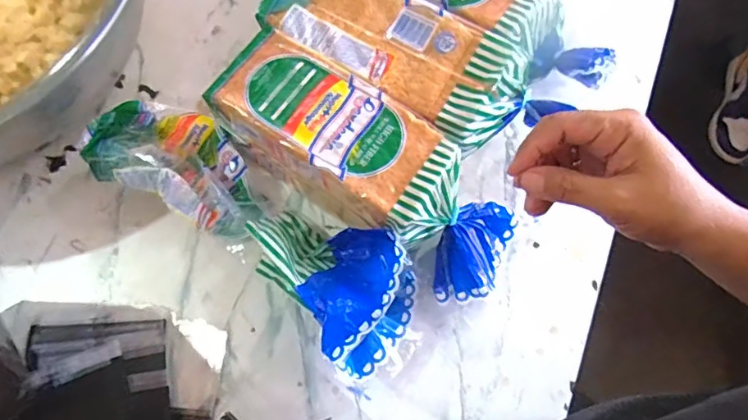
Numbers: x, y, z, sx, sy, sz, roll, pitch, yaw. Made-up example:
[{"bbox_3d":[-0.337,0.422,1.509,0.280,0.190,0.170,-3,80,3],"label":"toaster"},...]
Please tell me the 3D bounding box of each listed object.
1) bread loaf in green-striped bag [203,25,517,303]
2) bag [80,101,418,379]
[{"bbox_3d":[-0.008,-0.047,0.556,0.348,0.099,0.124,35,74,12],"label":"bread loaf in green-striped bag"},{"bbox_3d":[-0.127,0.010,0.551,0.382,0.081,0.123,35,74,12],"label":"bag"}]

